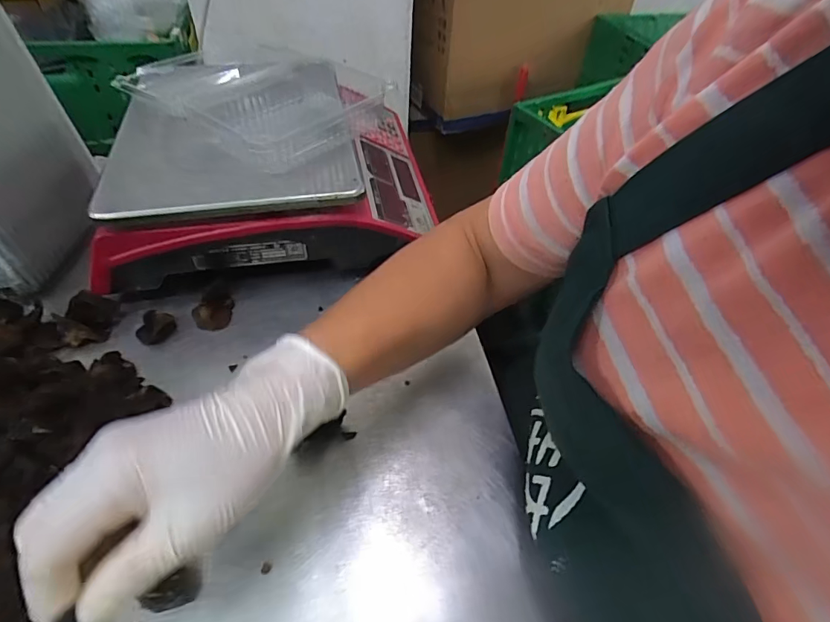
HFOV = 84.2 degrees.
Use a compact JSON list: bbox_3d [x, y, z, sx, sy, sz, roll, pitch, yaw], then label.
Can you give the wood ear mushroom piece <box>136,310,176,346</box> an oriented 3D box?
[{"bbox_3d":[-0.233,0.013,0.412,0.033,0.021,0.021,-26,54,-25],"label":"wood ear mushroom piece"}]

